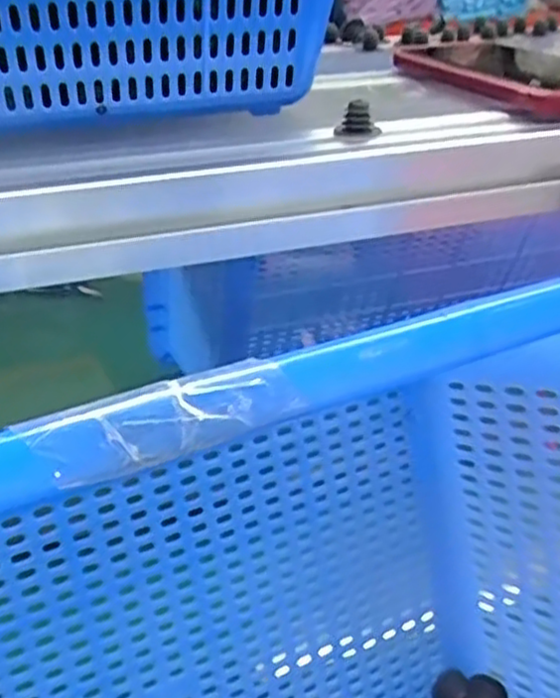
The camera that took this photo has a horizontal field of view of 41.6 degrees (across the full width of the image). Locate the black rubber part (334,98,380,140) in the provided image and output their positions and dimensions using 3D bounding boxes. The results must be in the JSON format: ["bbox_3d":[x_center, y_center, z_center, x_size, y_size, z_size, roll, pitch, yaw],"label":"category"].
[{"bbox_3d":[0.035,-0.103,0.330,0.020,0.015,0.013,1,31,2],"label":"black rubber part"}]

